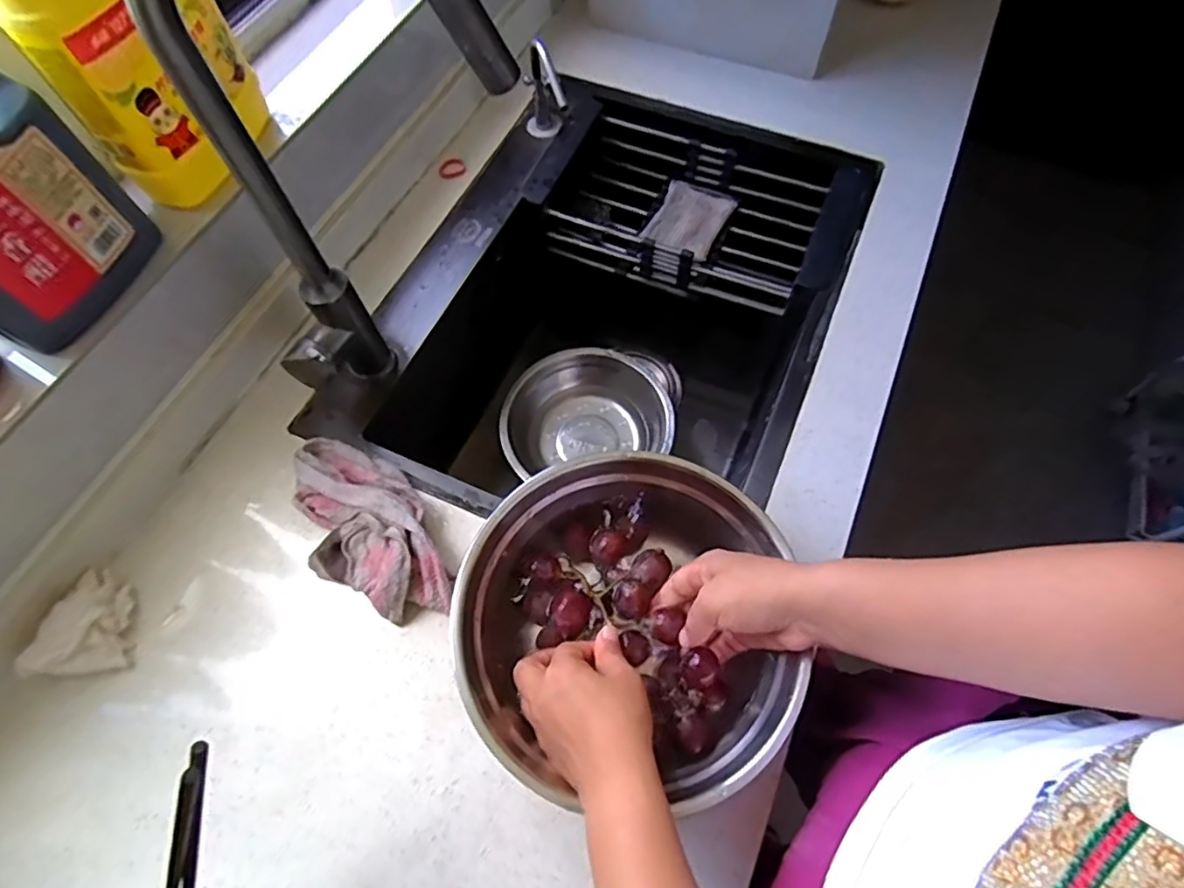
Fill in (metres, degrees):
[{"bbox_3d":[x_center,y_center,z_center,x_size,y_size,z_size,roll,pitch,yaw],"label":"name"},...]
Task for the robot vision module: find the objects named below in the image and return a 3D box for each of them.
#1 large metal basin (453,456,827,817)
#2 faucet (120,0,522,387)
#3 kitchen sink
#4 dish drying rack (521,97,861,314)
[{"bbox_3d":[0.021,0.132,0.476,0.239,0.079,0.234,0,65,0],"label":"large metal basin"},{"bbox_3d":[-0.157,-0.164,0.445,0.211,0.419,0.056,-15,66,-7],"label":"faucet"},{"bbox_3d":[0.031,-0.132,0.778,0.447,0.233,0.597,22,66,10],"label":"kitchen sink"},{"bbox_3d":[0.129,-0.299,0.778,0.371,0.090,0.215,22,67,10],"label":"dish drying rack"}]

